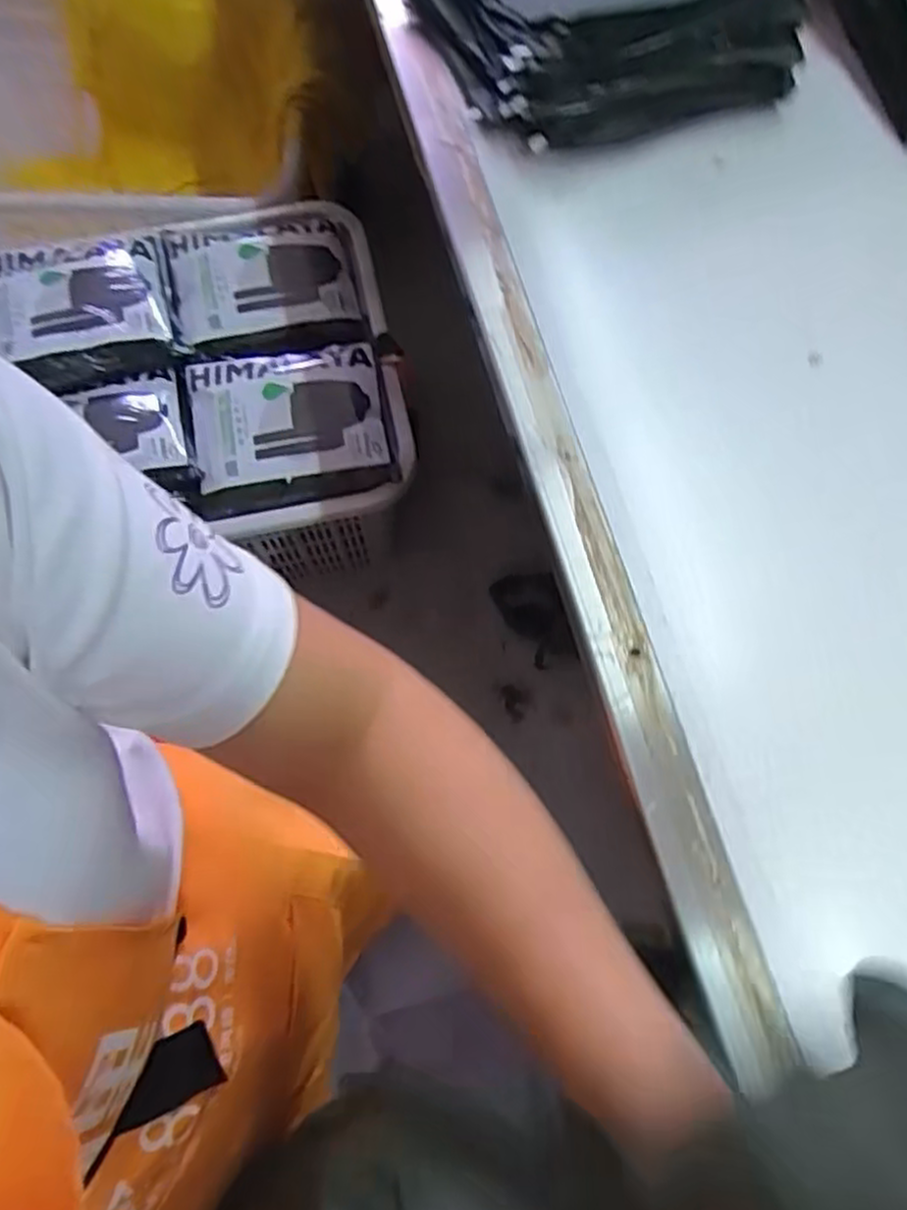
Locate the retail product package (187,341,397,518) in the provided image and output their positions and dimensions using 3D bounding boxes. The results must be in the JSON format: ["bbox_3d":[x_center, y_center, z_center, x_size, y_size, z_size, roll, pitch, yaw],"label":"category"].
[{"bbox_3d":[-0.244,-0.257,1.105,0.281,0.049,0.235,-8,71,-4],"label":"retail product package"}]

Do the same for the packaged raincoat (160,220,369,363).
[{"bbox_3d":[-0.308,-0.489,1.169,0.251,0.068,0.238,-14,71,-6],"label":"packaged raincoat"}]

